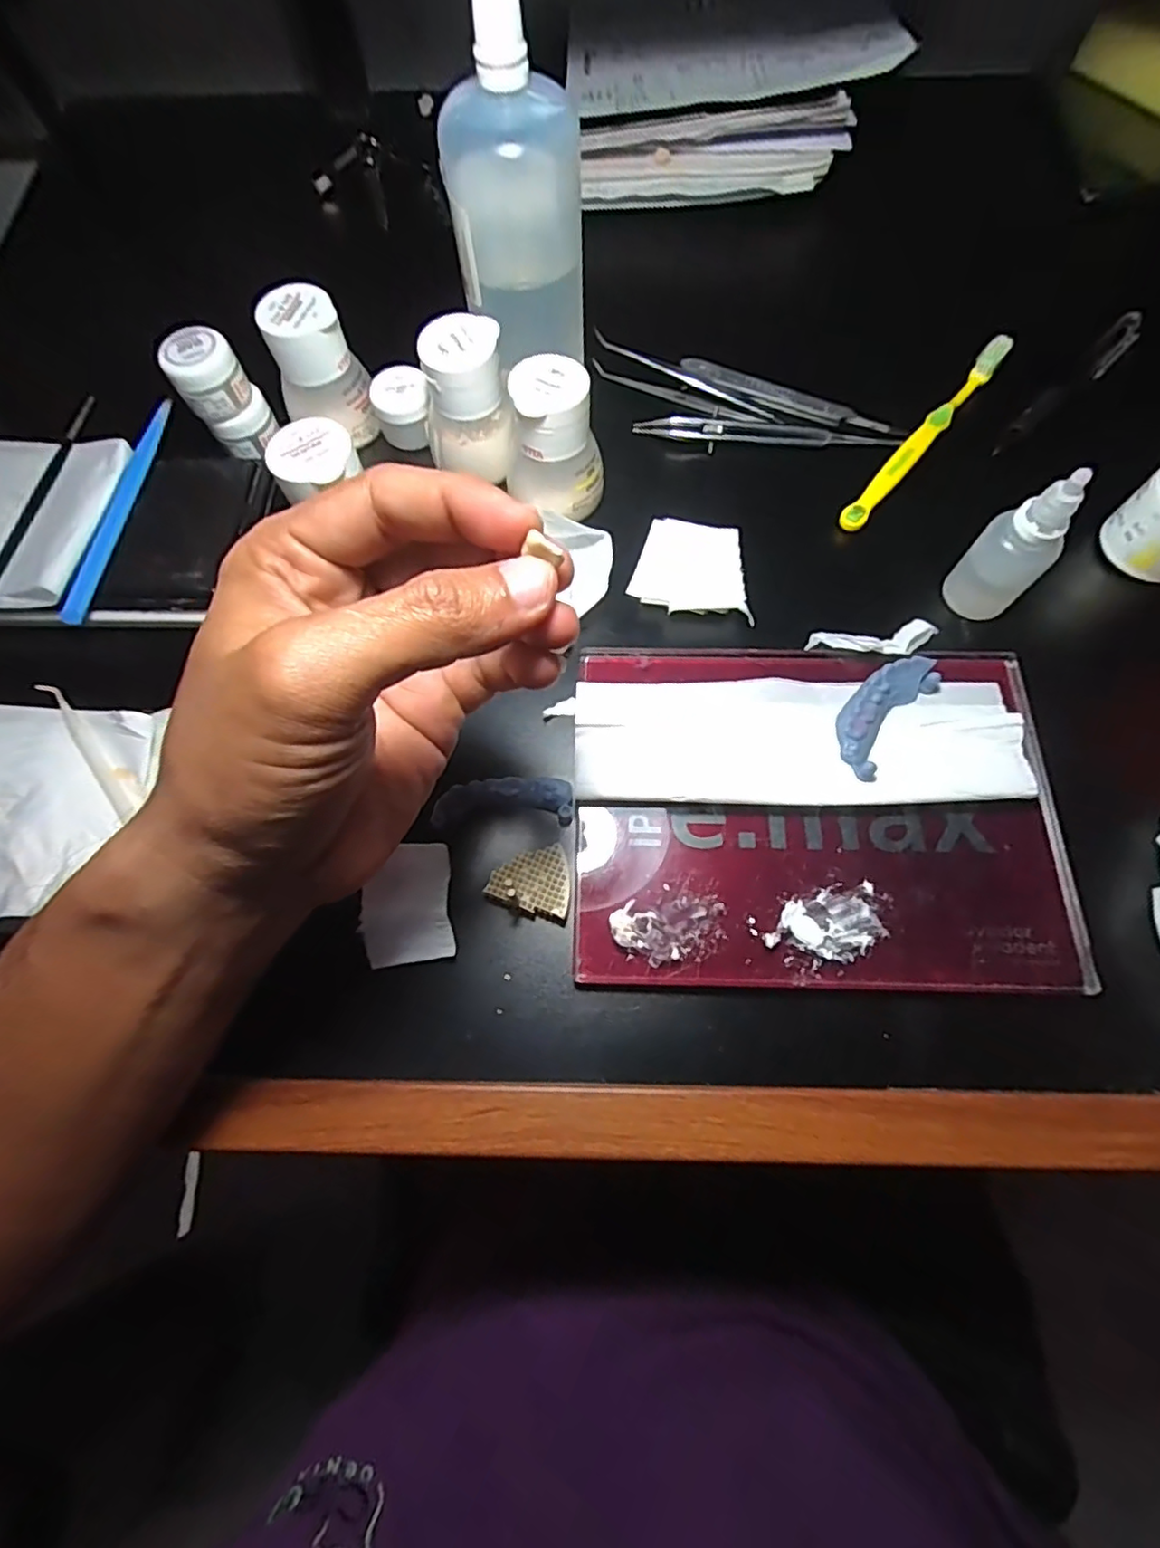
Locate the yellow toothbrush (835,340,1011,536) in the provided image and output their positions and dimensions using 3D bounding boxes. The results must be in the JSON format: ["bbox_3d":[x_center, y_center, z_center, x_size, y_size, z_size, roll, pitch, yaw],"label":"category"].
[{"bbox_3d":[0.185,-0.183,0.331,0.012,0.009,0.148,39,76,13],"label":"yellow toothbrush"}]

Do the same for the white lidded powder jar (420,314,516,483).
[{"bbox_3d":[-0.052,-0.186,0.309,0.041,0.057,0.042,0,71,1],"label":"white lidded powder jar"}]

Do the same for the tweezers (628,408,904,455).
[{"bbox_3d":[0.100,-0.186,0.339,0.138,0.008,0.016,5,71,3],"label":"tweezers"}]

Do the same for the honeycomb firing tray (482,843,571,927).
[{"bbox_3d":[-0.020,0.044,0.257,0.033,0.012,0.029,10,71,4],"label":"honeycomb firing tray"}]

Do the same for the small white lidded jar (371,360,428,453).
[{"bbox_3d":[-0.095,-0.197,0.335,0.030,0.028,0.037,-19,72,-6],"label":"small white lidded jar"}]

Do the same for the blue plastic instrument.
[{"bbox_3d":[-0.228,-0.135,0.311,0.013,0.009,0.132,8,71,4],"label":"blue plastic instrument"}]

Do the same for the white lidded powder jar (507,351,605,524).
[{"bbox_3d":[-0.012,-0.160,0.303,0.046,0.063,0.041,34,75,12],"label":"white lidded powder jar"}]

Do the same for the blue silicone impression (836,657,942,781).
[{"bbox_3d":[0.130,-0.027,0.269,0.026,0.012,0.060,39,76,13],"label":"blue silicone impression"}]

